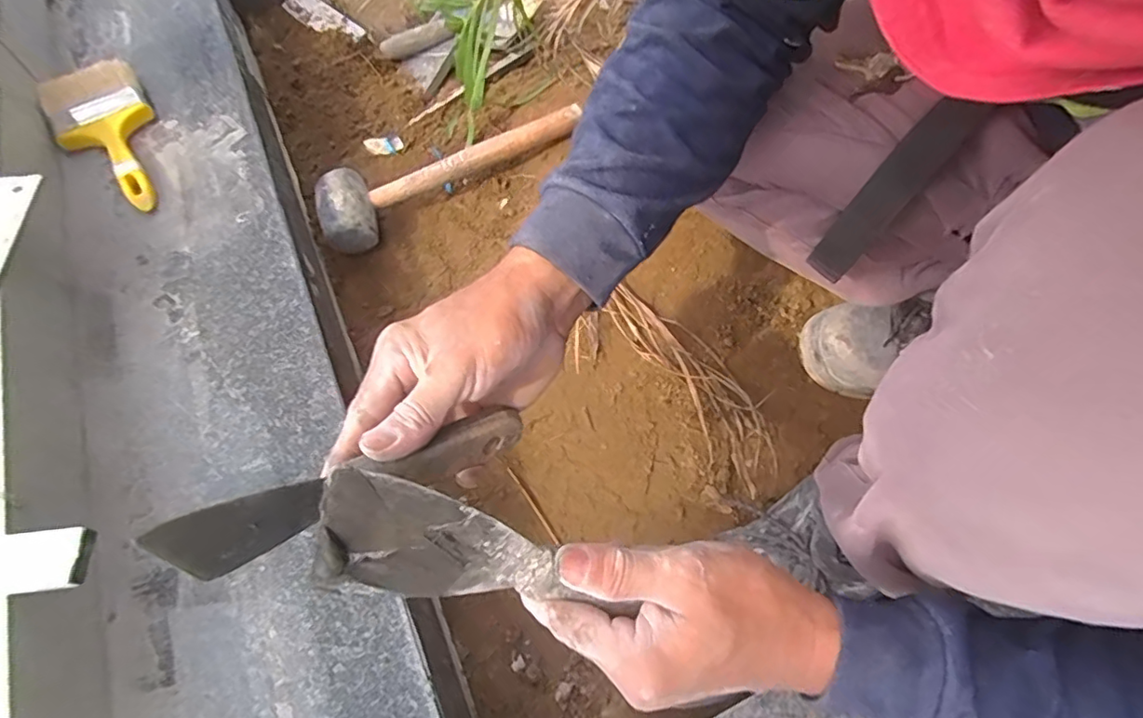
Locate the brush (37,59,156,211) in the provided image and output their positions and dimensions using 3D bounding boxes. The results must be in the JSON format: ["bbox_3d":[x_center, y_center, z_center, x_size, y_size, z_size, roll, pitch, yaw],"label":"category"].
[{"bbox_3d":[-0.505,-0.249,0.609,0.099,0.029,0.220,-34,68,-15],"label":"brush"}]

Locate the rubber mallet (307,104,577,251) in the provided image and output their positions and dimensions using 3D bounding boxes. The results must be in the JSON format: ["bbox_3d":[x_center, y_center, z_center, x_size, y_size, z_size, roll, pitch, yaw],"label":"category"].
[{"bbox_3d":[-0.150,-0.232,0.677,0.324,0.087,0.094,-27,66,-12],"label":"rubber mallet"}]

